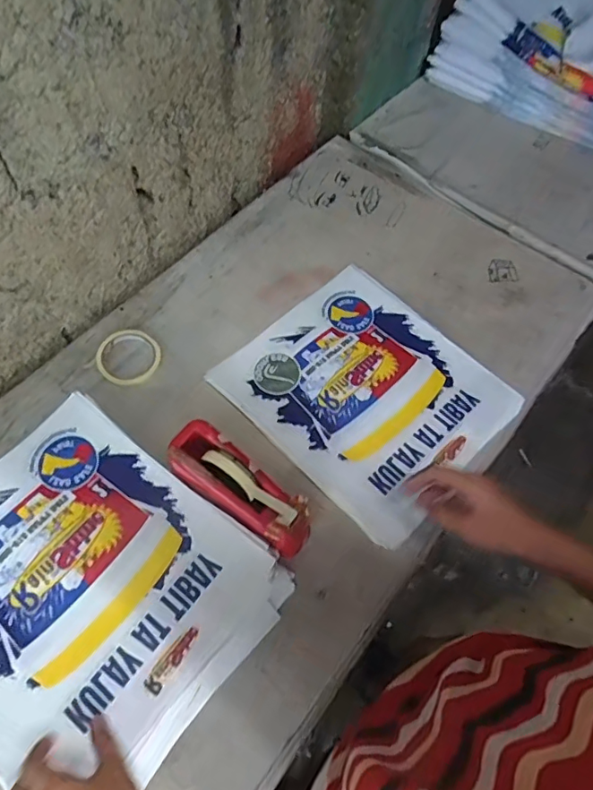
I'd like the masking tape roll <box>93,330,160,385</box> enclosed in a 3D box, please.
[{"bbox_3d":[-0.259,-0.059,0.802,0.092,0.023,0.095,0,61,0],"label":"masking tape roll"}]

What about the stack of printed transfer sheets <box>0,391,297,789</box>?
[{"bbox_3d":[-0.260,0.234,0.631,0.404,0.049,0.343,34,66,17],"label":"stack of printed transfer sheets"}]

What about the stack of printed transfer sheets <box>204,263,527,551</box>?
[{"bbox_3d":[0.105,-0.011,0.796,0.369,0.020,0.322,41,69,20],"label":"stack of printed transfer sheets"}]

